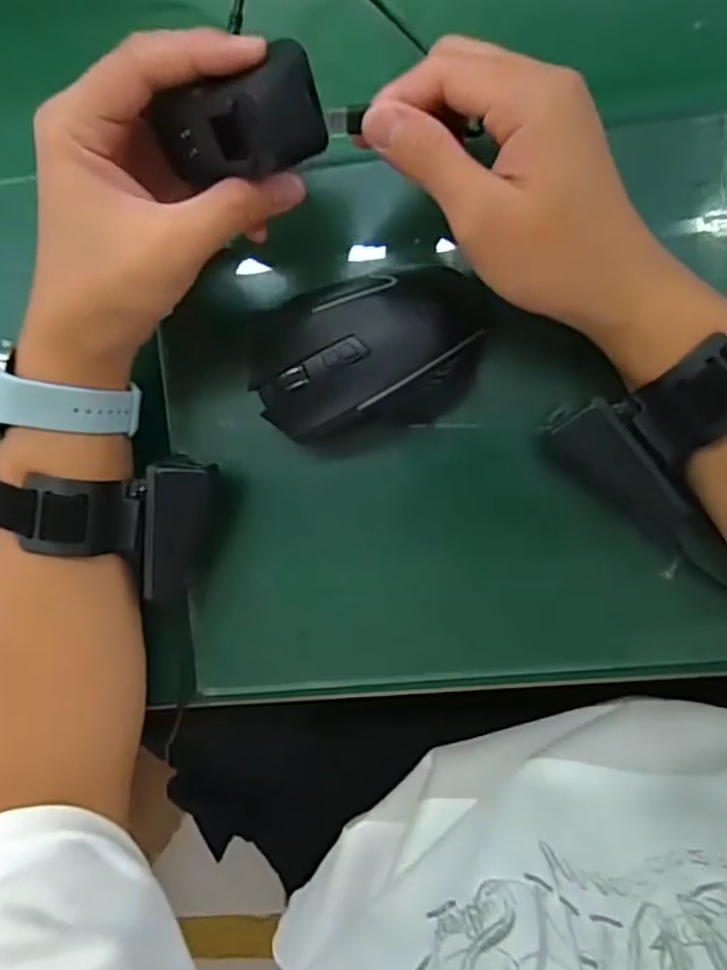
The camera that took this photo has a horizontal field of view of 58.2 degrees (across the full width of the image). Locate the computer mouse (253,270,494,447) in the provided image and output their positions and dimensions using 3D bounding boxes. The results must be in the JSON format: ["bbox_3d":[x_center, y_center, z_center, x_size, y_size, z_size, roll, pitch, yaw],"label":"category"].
[{"bbox_3d":[0.002,-0.063,0.328,0.119,0.046,0.071,-13,89,5],"label":"computer mouse"}]

